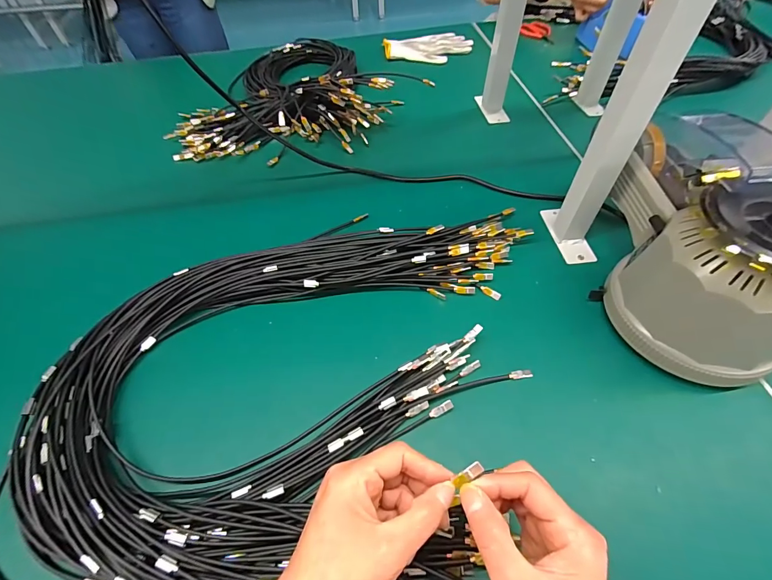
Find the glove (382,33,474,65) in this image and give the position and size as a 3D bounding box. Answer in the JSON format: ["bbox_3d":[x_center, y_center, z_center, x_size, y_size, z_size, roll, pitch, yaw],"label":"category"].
[{"bbox_3d":[0.099,-0.568,0.862,0.201,0.027,0.152,-7,53,-3],"label":"glove"}]

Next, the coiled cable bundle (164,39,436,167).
[{"bbox_3d":[-0.174,-0.369,0.694,0.360,0.071,0.432,26,58,20],"label":"coiled cable bundle"}]

